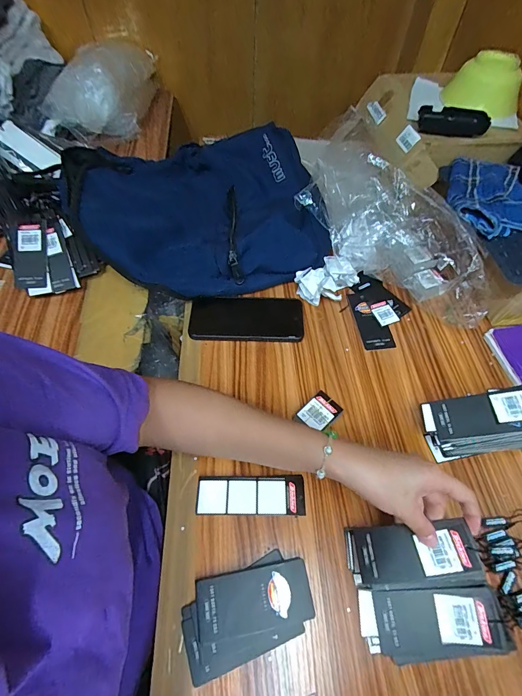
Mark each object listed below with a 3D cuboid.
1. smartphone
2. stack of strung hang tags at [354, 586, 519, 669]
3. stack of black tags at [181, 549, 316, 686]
[{"bbox_3d":[-0.023,-0.045,0.520,0.170,0.012,0.078,-1,59,1],"label":"smartphone"},{"bbox_3d":[0.161,0.259,0.324,0.127,0.026,0.054,-1,57,-3],"label":"stack of strung hang tags"},{"bbox_3d":[-0.012,0.251,0.331,0.124,0.018,0.072,-15,58,-12],"label":"stack of black tags"}]

